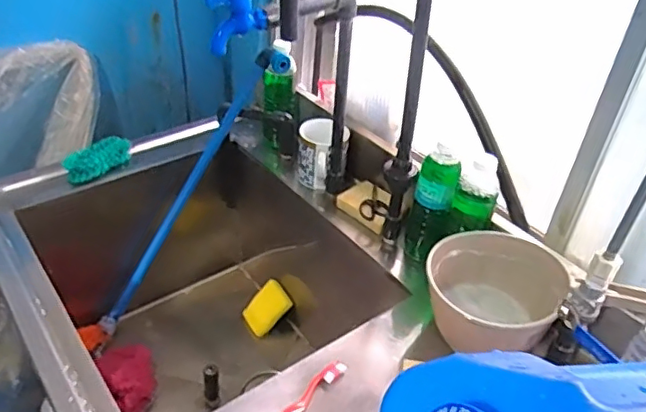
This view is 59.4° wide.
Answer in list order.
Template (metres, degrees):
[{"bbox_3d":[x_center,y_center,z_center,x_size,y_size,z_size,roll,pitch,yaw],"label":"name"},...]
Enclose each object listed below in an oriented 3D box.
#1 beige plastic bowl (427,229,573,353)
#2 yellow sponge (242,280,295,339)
[{"bbox_3d":[0.222,0.115,0.759,0.159,0.090,0.145,4,38,-3],"label":"beige plastic bowl"},{"bbox_3d":[-0.118,0.217,1.193,0.104,0.027,0.077,-46,71,4],"label":"yellow sponge"}]

